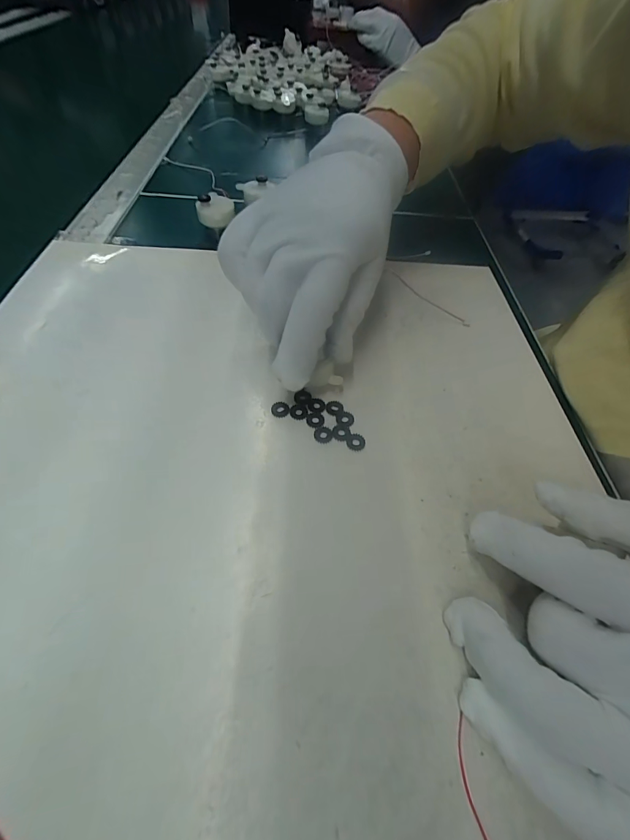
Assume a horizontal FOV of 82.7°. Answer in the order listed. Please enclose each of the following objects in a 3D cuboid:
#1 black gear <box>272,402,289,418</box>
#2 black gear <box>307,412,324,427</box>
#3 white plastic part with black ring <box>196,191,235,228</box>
[{"bbox_3d":[-0.021,-0.007,0.216,0.011,0.004,0.010,-5,55,-8],"label":"black gear"},{"bbox_3d":[0.000,-0.001,0.214,0.010,0.004,0.011,5,54,-1],"label":"black gear"},{"bbox_3d":[-0.086,-0.181,0.309,0.032,0.018,0.029,-7,55,-10],"label":"white plastic part with black ring"}]

